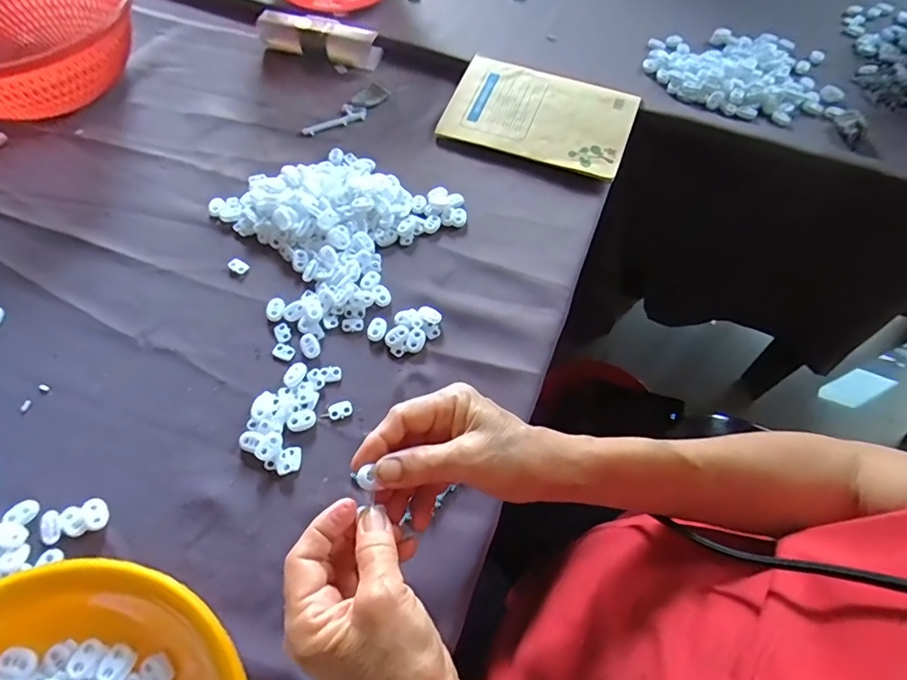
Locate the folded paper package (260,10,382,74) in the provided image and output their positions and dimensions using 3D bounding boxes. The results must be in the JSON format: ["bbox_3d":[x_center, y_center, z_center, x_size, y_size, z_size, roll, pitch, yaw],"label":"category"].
[{"bbox_3d":[-0.176,-0.385,0.646,0.161,0.030,0.051,22,63,12],"label":"folded paper package"}]

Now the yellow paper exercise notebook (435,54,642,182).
[{"bbox_3d":[0.098,-0.261,0.585,0.205,0.014,0.131,19,70,11],"label":"yellow paper exercise notebook"}]

